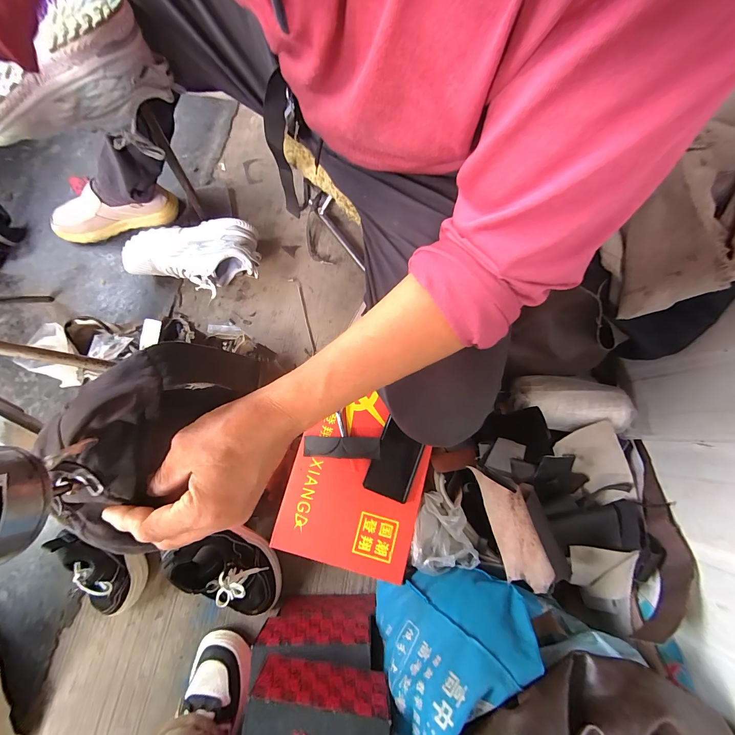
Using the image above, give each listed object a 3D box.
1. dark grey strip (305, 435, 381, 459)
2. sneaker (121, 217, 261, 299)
[{"bbox_3d":[-0.044,0.136,0.553,0.128,0.010,0.034,1,78,0],"label":"dark grey strip"},{"bbox_3d":[-0.374,-0.226,0.709,0.277,0.110,0.120,-15,78,-3],"label":"sneaker"}]

